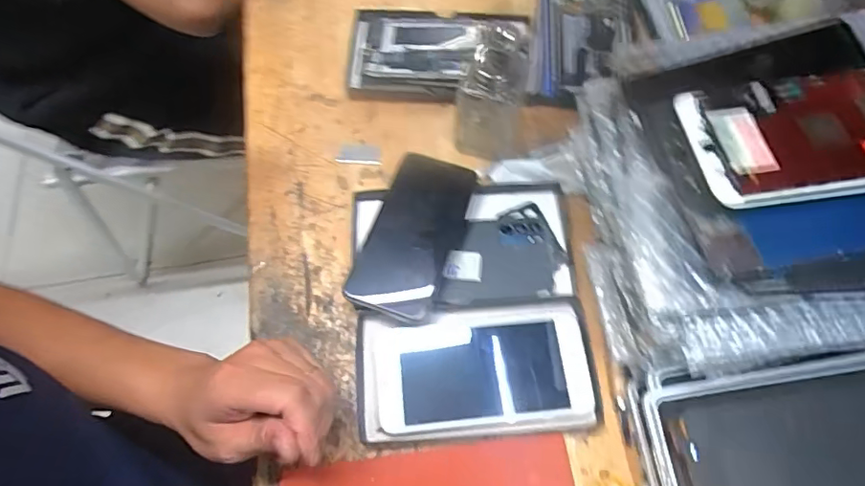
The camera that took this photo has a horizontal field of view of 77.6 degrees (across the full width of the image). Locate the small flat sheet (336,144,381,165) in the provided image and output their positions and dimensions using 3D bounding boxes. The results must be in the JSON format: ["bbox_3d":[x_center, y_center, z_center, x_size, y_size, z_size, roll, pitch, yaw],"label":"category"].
[{"bbox_3d":[-0.067,-0.083,0.496,0.040,0.004,0.022,6,67,5],"label":"small flat sheet"}]

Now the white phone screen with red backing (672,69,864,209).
[{"bbox_3d":[0.222,-0.062,0.301,0.150,0.010,0.076,-8,66,-1],"label":"white phone screen with red backing"}]

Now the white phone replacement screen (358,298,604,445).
[{"bbox_3d":[0.033,0.094,0.399,0.172,0.011,0.095,-5,66,0],"label":"white phone replacement screen"}]

